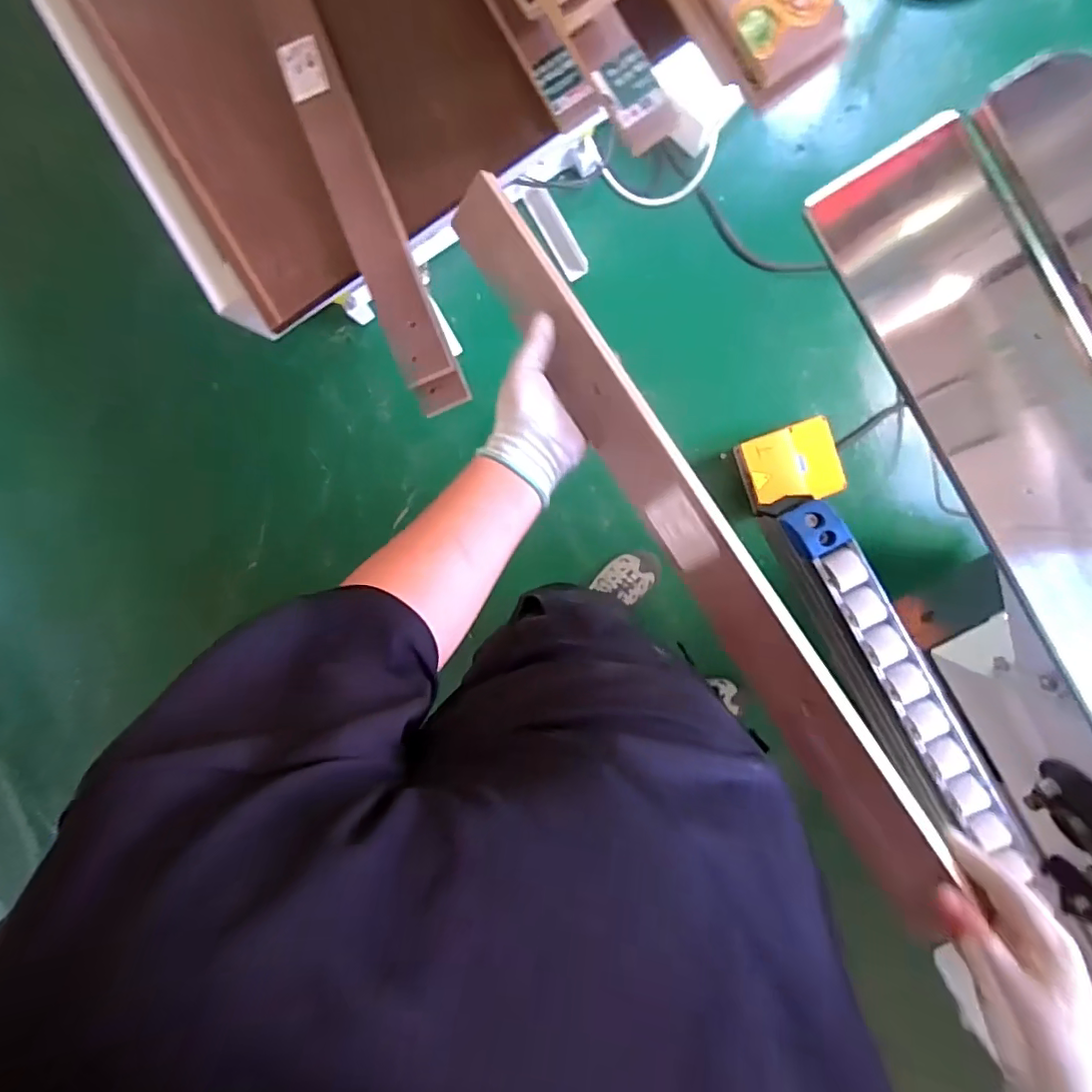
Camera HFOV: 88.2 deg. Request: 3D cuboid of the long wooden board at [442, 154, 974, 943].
[{"bbox_3d":[0.117,-0.021,0.479,0.069,0.021,0.684,-38,81,39],"label":"long wooden board"}]

